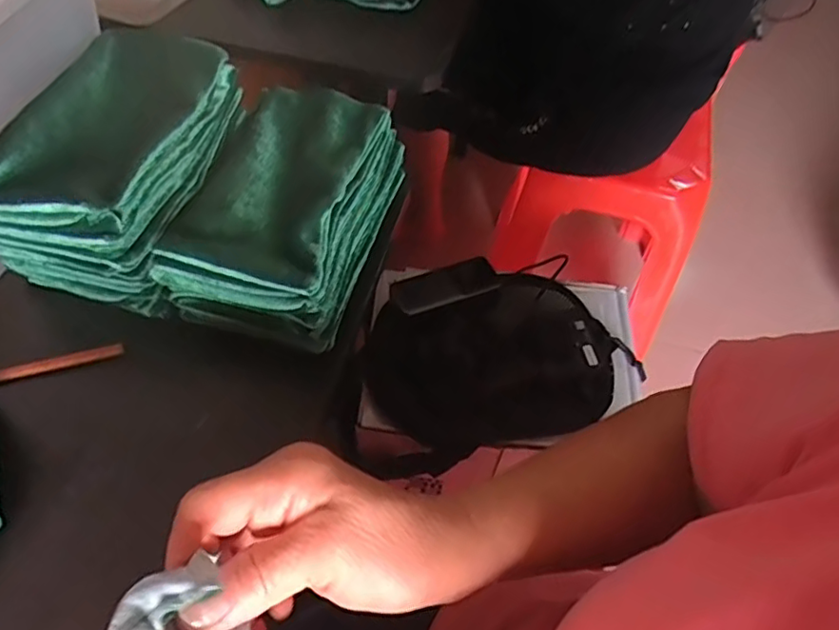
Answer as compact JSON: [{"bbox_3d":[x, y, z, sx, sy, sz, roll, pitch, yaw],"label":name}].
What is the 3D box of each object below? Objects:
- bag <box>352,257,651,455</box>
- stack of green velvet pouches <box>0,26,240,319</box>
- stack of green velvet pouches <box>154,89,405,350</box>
[{"bbox_3d":[0.092,0.038,0.700,0.311,0.072,0.222,-1,56,-4],"label":"bag"},{"bbox_3d":[-0.191,-0.100,0.394,0.104,0.079,0.179,13,56,5],"label":"stack of green velvet pouches"},{"bbox_3d":[-0.084,-0.071,0.395,0.107,0.056,0.171,16,56,7],"label":"stack of green velvet pouches"}]

